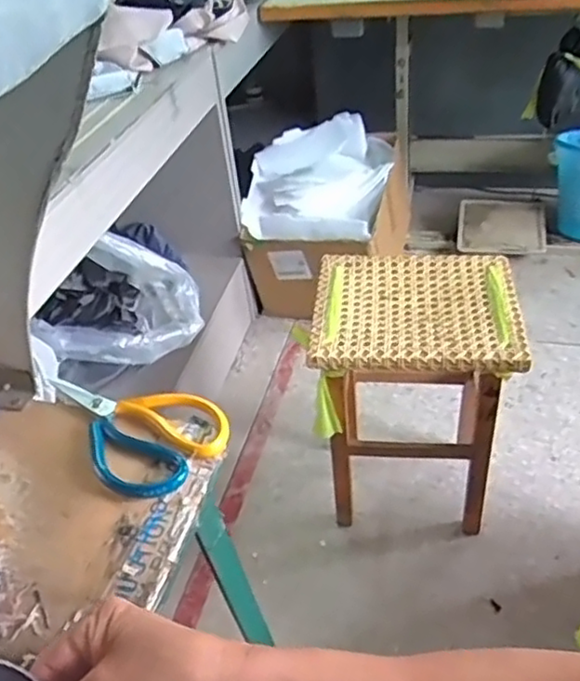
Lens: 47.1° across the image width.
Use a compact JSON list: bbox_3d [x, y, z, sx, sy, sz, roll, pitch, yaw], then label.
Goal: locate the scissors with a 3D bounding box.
[{"bbox_3d":[-0.135,0.062,0.556,0.177,0.012,0.106,28,49,36],"label":"scissors"}]

